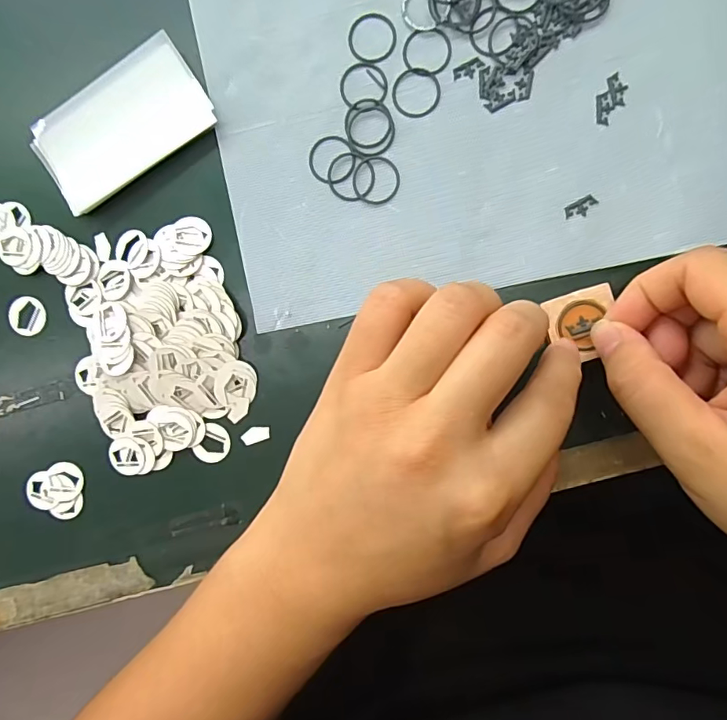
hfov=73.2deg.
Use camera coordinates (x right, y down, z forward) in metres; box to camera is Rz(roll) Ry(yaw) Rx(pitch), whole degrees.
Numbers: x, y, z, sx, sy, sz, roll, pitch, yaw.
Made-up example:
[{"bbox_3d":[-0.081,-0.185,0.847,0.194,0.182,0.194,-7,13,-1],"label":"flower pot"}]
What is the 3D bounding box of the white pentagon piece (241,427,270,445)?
[{"bbox_3d":[-0.050,0.035,0.225,0.013,0.004,0.007,-18,91,5],"label":"white pentagon piece"}]

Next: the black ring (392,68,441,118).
[{"bbox_3d":[0.023,-0.115,0.210,0.021,0.004,0.021,0,93,5],"label":"black ring"}]

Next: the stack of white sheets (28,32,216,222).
[{"bbox_3d":[-0.108,-0.104,0.218,0.078,0.009,0.042,-31,90,5],"label":"stack of white sheets"}]

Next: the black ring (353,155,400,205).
[{"bbox_3d":[0.005,-0.079,0.213,0.021,0.004,0.021,0,93,5],"label":"black ring"}]

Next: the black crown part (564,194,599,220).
[{"bbox_3d":[0.092,-0.064,0.205,0.014,0.004,0.007,-30,90,5],"label":"black crown part"}]

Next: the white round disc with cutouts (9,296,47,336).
[{"bbox_3d":[-0.159,-0.021,0.231,0.015,0.004,0.018,-8,92,5],"label":"white round disc with cutouts"}]

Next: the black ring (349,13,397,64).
[{"bbox_3d":[0.004,-0.140,0.211,0.021,0.004,0.021,0,93,5],"label":"black ring"}]

